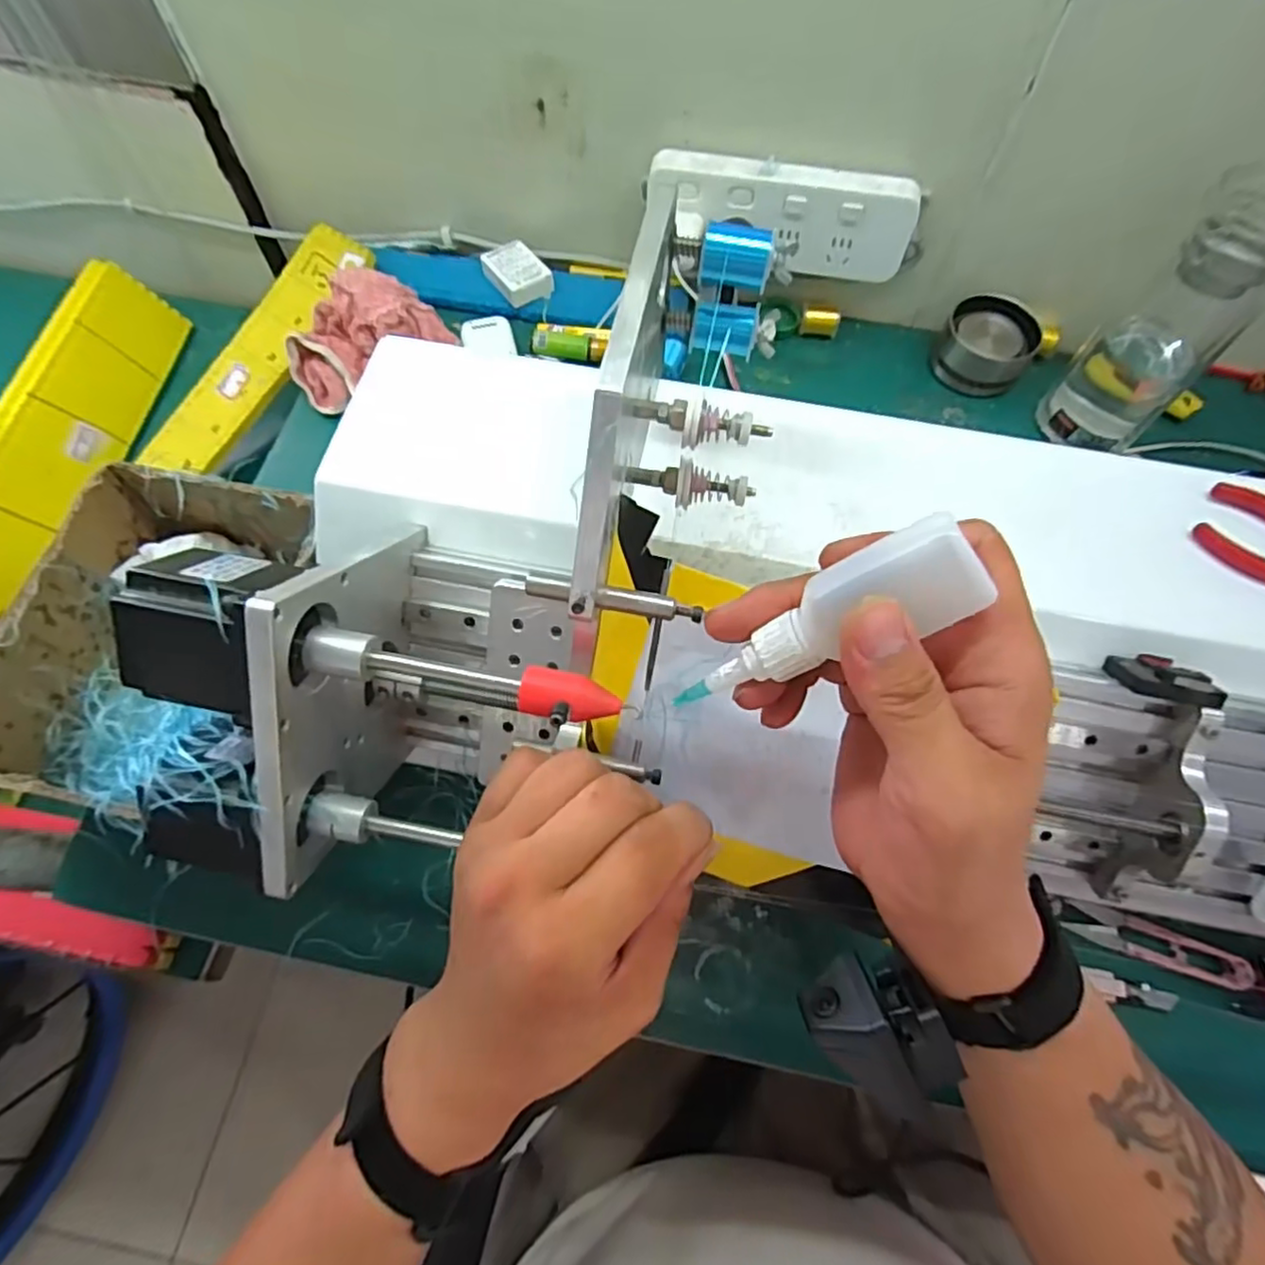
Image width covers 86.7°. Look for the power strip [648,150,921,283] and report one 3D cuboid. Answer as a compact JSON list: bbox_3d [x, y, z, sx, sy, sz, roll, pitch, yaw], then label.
[{"bbox_3d":[0.116,-0.332,0.532,0.204,0.073,0.024,10,67,3],"label":"power strip"}]

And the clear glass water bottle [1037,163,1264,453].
[{"bbox_3d":[0.374,-0.207,0.478,0.057,0.191,0.074,-38,73,-16],"label":"clear glass water bottle"}]

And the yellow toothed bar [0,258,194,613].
[{"bbox_3d":[-0.513,-0.182,0.604,0.023,0.092,0.356,-7,62,30],"label":"yellow toothed bar"}]

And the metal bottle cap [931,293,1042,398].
[{"bbox_3d":[0.299,-0.241,0.566,0.074,0.048,0.065,36,70,13],"label":"metal bottle cap"}]

